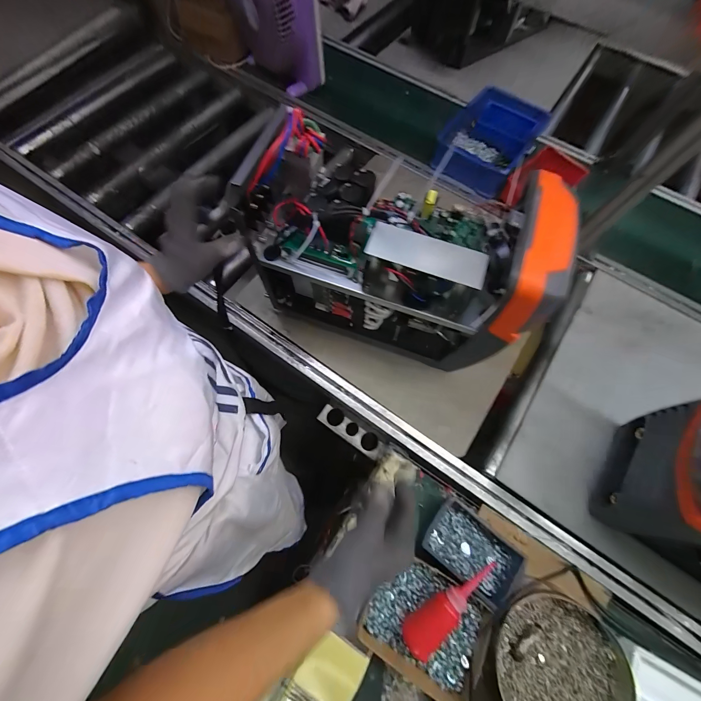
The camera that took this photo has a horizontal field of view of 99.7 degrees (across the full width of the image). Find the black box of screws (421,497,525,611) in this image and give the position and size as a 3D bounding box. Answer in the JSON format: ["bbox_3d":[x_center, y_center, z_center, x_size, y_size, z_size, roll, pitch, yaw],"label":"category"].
[{"bbox_3d":[0.195,0.325,0.485,0.145,0.037,0.094,37,71,14],"label":"black box of screws"}]

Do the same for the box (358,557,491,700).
[{"bbox_3d":[0.113,0.416,0.450,0.173,0.030,0.139,30,70,12],"label":"box"}]

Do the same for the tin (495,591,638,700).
[{"bbox_3d":[0.314,0.469,0.434,0.187,0.066,0.189,0,67,-1],"label":"tin"}]

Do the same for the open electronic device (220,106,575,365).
[{"bbox_3d":[0.076,-0.146,0.511,0.409,0.339,0.182,17,68,7],"label":"open electronic device"}]

